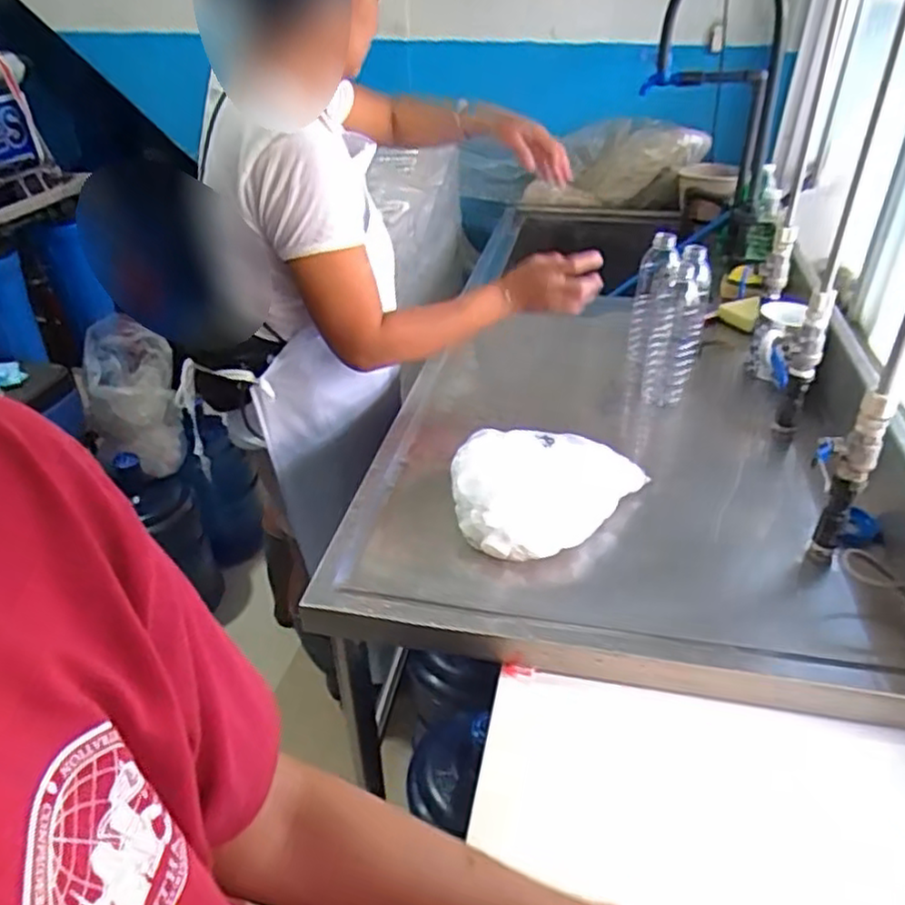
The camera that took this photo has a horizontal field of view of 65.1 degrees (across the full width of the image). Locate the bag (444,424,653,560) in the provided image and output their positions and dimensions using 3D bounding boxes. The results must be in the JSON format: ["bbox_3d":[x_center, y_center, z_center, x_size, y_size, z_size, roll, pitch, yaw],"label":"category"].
[{"bbox_3d":[0.099,0.053,0.831,0.215,0.081,0.191,12,35,19],"label":"bag"}]

